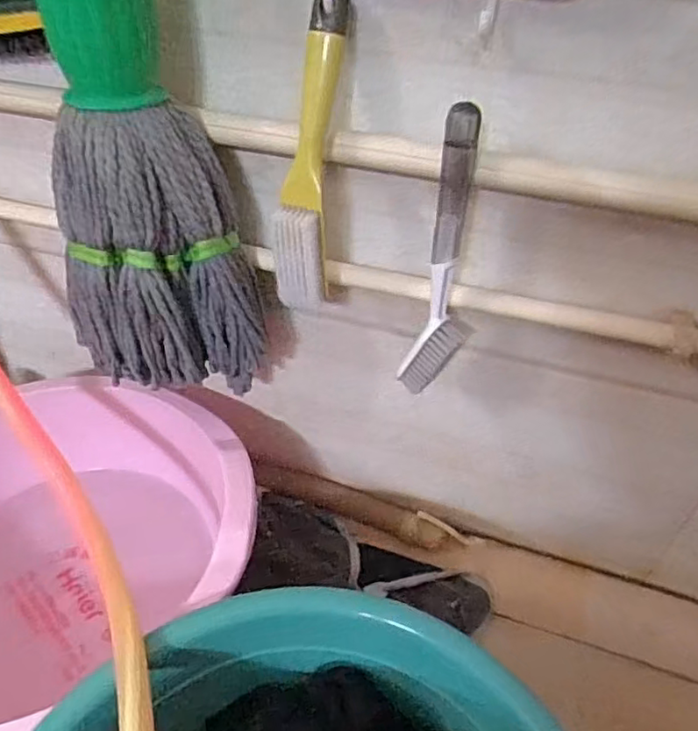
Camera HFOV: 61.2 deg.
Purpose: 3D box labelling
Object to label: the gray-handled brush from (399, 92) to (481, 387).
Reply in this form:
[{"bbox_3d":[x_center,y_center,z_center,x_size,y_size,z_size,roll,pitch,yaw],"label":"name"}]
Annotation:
[{"bbox_3d":[0.074,-0.073,0.459,0.047,0.232,0.040,8,43,5],"label":"gray-handled brush"}]

